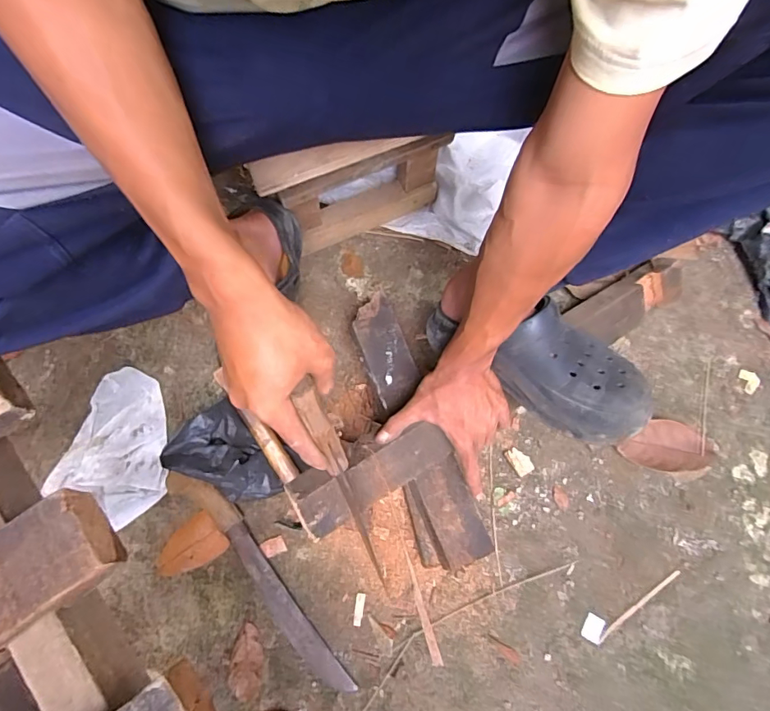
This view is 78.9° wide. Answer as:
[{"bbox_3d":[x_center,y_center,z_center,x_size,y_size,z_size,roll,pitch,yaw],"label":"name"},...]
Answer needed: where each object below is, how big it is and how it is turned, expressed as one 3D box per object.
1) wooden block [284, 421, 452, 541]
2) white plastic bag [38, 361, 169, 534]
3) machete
[{"bbox_3d":[-0.015,0.129,0.528,0.182,0.031,0.069,-26,116,-23],"label":"wooden block"},{"bbox_3d":[-0.368,0.123,0.663,0.149,0.007,0.196,16,72,4],"label":"white plastic bag"},{"bbox_3d":[-0.161,0.281,0.604,0.046,0.029,0.349,-40,77,-13],"label":"machete"}]

